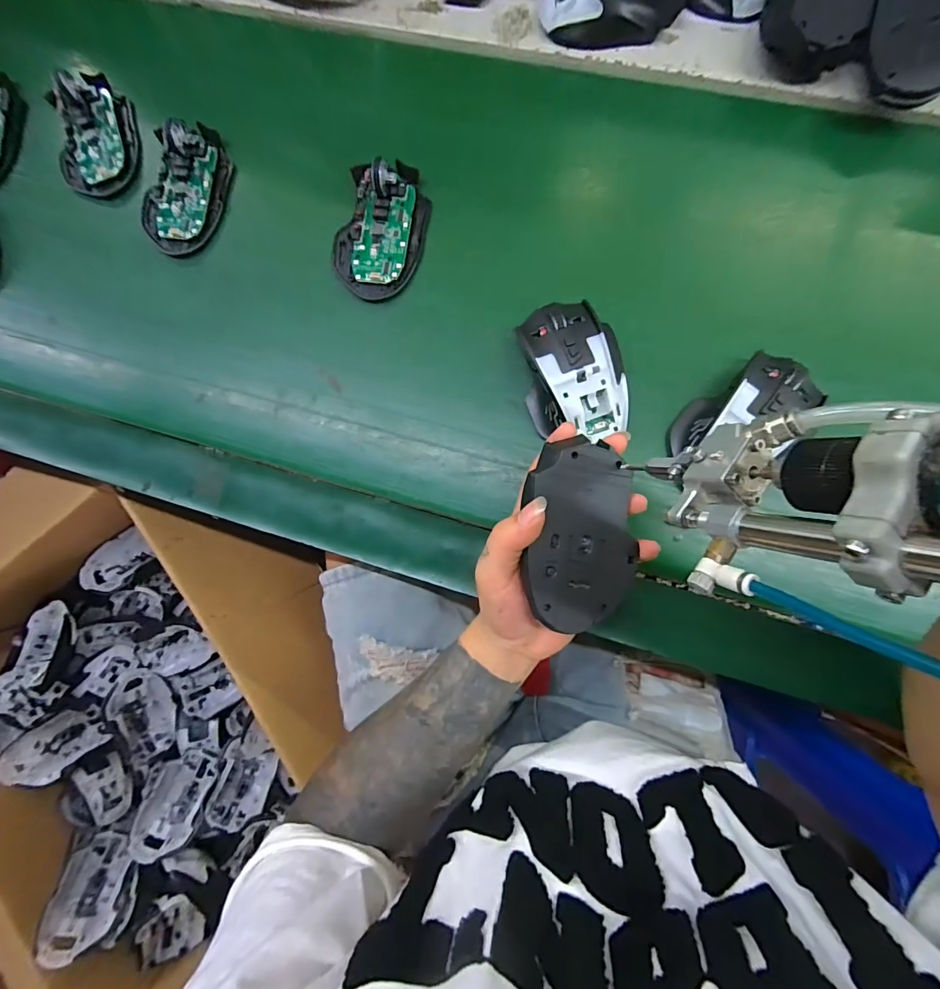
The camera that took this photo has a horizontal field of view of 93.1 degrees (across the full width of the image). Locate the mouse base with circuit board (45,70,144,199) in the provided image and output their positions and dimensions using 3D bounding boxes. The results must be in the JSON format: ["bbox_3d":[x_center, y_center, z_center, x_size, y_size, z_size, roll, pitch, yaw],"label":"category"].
[{"bbox_3d":[-0.347,-0.334,0.409,0.072,0.023,0.117,-5,83,3],"label":"mouse base with circuit board"}]

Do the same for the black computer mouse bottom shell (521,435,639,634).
[{"bbox_3d":[0.064,0.024,0.279,0.070,0.030,0.108,-3,91,-18],"label":"black computer mouse bottom shell"}]

